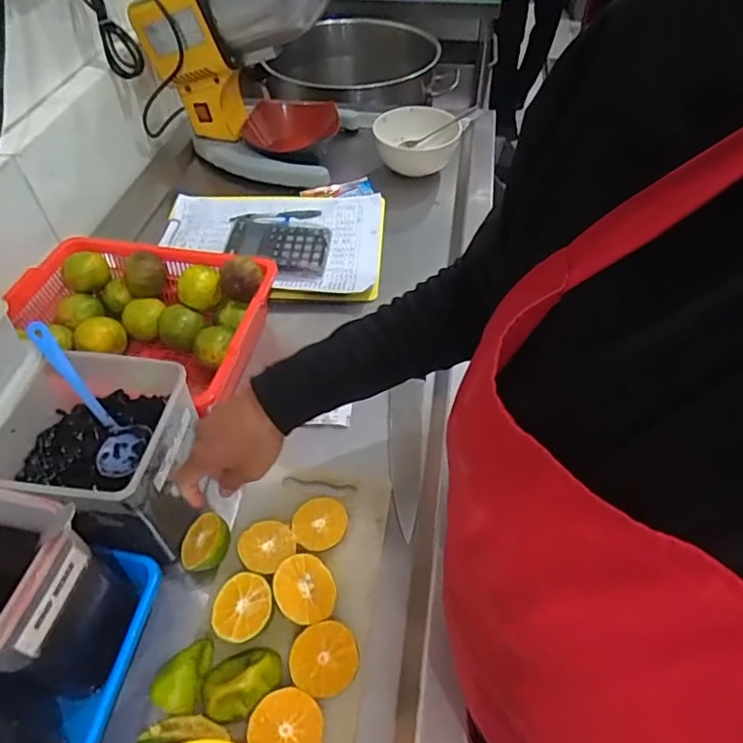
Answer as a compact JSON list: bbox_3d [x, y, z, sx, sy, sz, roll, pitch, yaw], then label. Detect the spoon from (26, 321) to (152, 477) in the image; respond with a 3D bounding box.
[{"bbox_3d":[-0.256,0.022,0.509,0.050,0.033,0.152,-33,101,-25],"label":"spoon"}]

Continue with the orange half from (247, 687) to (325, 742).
[{"bbox_3d":[-0.062,0.274,0.427,0.052,0.037,0.050,0,49,0],"label":"orange half"}]

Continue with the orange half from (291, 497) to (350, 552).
[{"bbox_3d":[-0.048,0.149,0.532,0.050,0.025,0.050,-7,50,-6],"label":"orange half"}]

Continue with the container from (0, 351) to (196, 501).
[{"bbox_3d":[-0.251,0.065,0.501,0.162,0.097,0.137,6,50,6],"label":"container"}]

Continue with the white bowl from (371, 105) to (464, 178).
[{"bbox_3d":[0.077,-0.385,0.945,0.135,0.081,0.135,4,49,4],"label":"white bowl"}]

